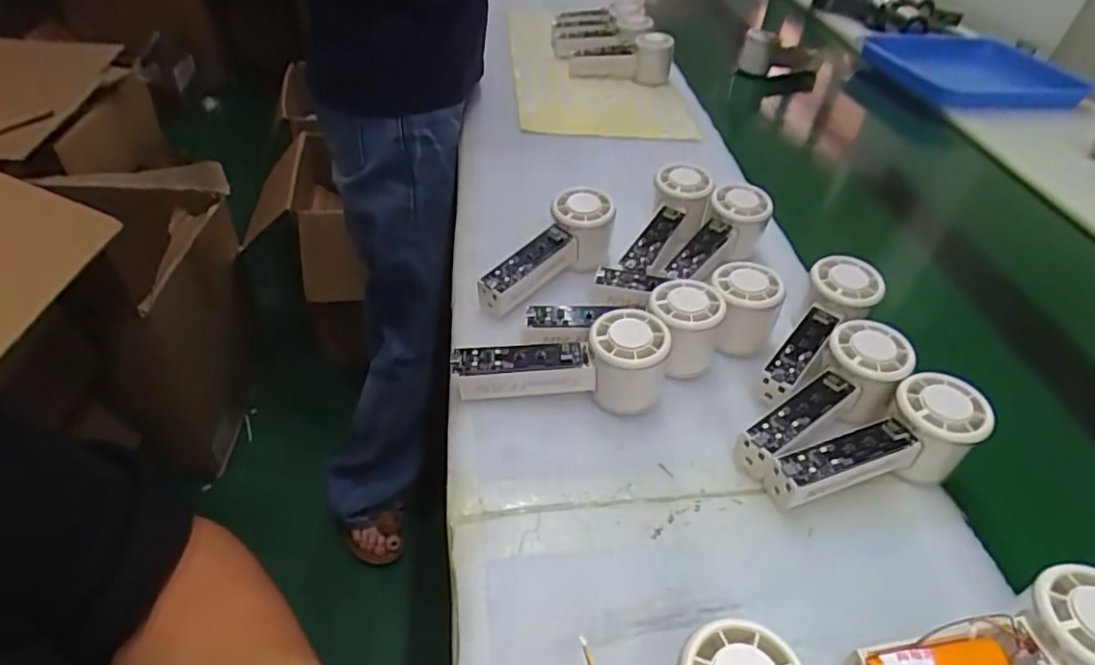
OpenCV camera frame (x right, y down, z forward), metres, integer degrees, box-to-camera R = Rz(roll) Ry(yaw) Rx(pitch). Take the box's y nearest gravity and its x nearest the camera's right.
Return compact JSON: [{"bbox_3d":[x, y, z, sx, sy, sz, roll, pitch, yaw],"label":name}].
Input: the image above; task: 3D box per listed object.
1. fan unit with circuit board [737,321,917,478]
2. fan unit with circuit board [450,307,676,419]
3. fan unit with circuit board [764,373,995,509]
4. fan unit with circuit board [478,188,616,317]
[{"bbox_3d":[0.199,0.050,0.454,0.157,0.048,0.058,-30,53,-17],"label":"fan unit with circuit board"},{"bbox_3d":[0.009,0.021,0.455,0.154,0.061,0.054,2,43,-5],"label":"fan unit with circuit board"},{"bbox_3d":[0.223,0.080,0.428,0.155,0.051,0.056,-18,47,-6],"label":"fan unit with circuit board"},{"bbox_3d":[-0.001,-0.070,0.558,0.056,0.078,0.148,36,50,28],"label":"fan unit with circuit board"}]

